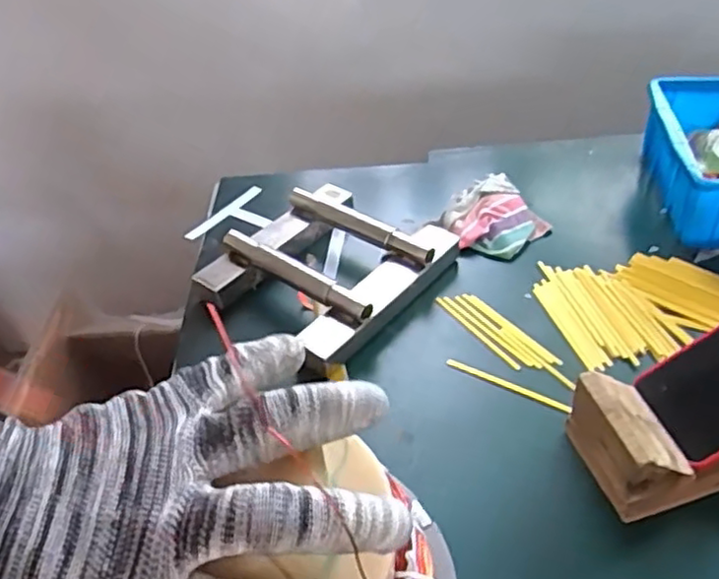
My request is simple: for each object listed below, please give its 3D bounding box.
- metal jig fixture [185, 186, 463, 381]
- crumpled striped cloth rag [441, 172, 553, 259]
[{"bbox_3d":[-0.031,-0.029,0.658,0.184,0.049,0.189,26,51,31],"label":"metal jig fixture"},{"bbox_3d":[0.136,-0.073,0.702,0.088,0.035,0.092,-22,44,-17],"label":"crumpled striped cloth rag"}]

